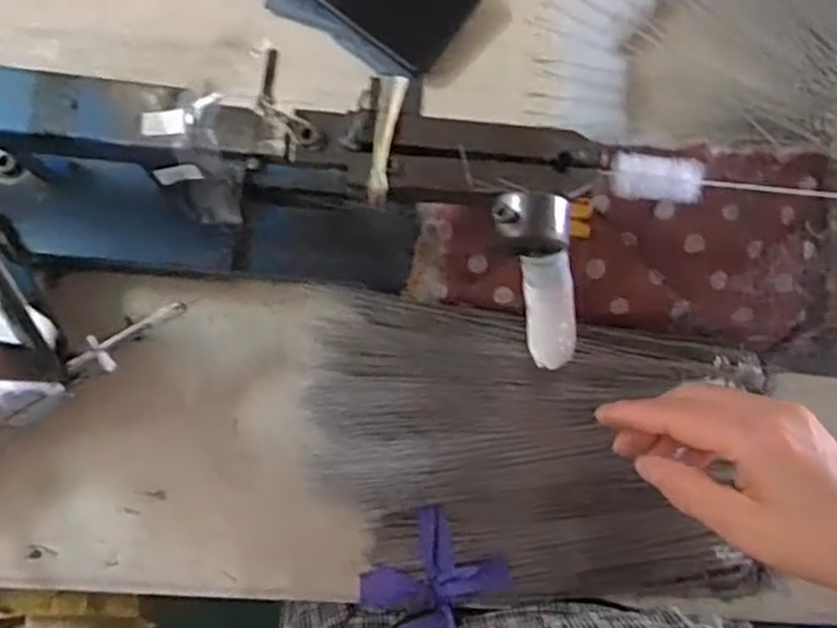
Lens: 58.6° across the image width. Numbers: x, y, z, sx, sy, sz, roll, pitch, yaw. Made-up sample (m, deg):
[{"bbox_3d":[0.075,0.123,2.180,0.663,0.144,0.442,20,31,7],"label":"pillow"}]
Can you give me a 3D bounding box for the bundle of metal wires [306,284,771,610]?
[{"bbox_3d":[0.072,0.090,0.463,0.293,0.041,0.168,10,82,-5],"label":"bundle of metal wires"}]

